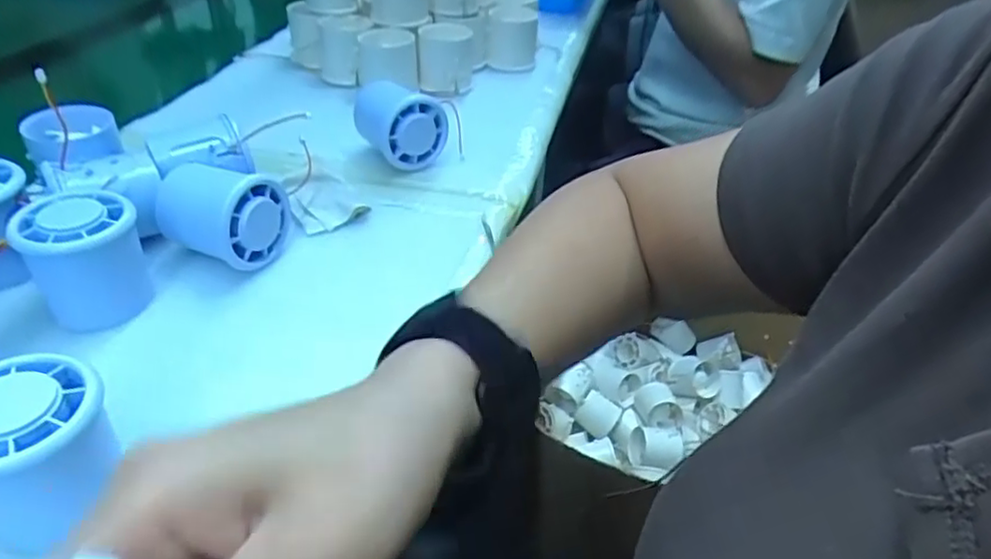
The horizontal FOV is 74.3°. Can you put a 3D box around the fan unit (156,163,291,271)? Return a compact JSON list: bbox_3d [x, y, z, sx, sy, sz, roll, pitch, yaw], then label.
[{"bbox_3d":[-0.163,-0.042,0.390,0.067,0.043,0.051,21,41,21],"label":"fan unit"}]

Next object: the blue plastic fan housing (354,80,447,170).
[{"bbox_3d":[-0.072,-0.123,0.502,0.053,0.053,0.054,-24,45,-30],"label":"blue plastic fan housing"}]

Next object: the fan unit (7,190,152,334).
[{"bbox_3d":[-0.217,-0.013,0.347,0.052,0.058,0.055,-22,45,-29],"label":"fan unit"}]

